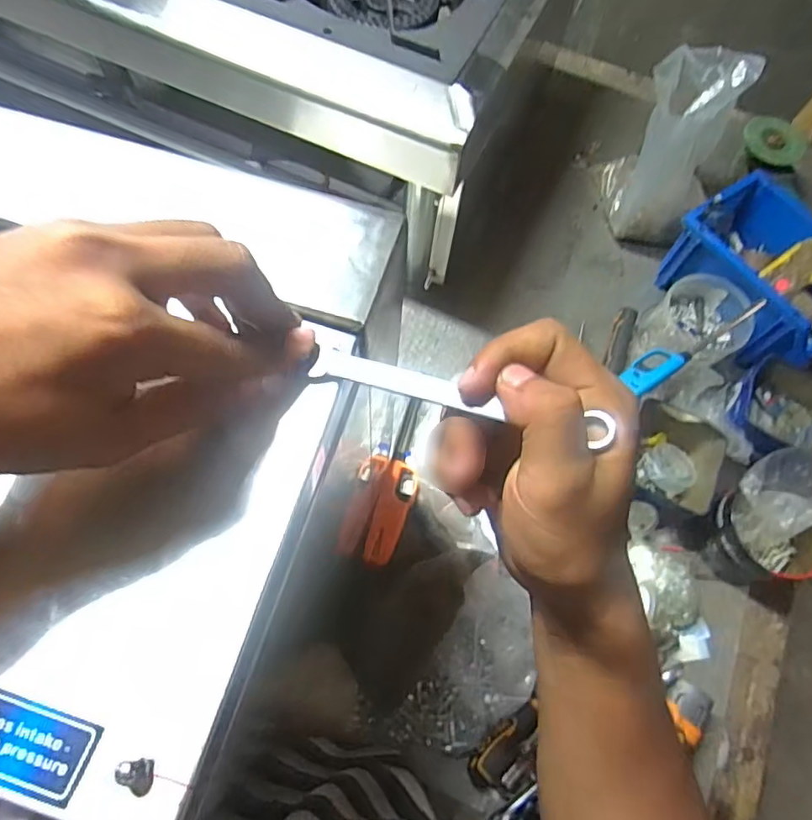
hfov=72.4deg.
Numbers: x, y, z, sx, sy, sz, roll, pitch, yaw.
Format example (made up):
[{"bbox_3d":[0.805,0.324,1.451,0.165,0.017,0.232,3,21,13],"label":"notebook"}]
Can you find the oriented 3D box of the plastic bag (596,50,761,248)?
[{"bbox_3d":[0.383,-0.378,0.799,0.150,0.236,0.156,33,70,10],"label":"plastic bag"}]

